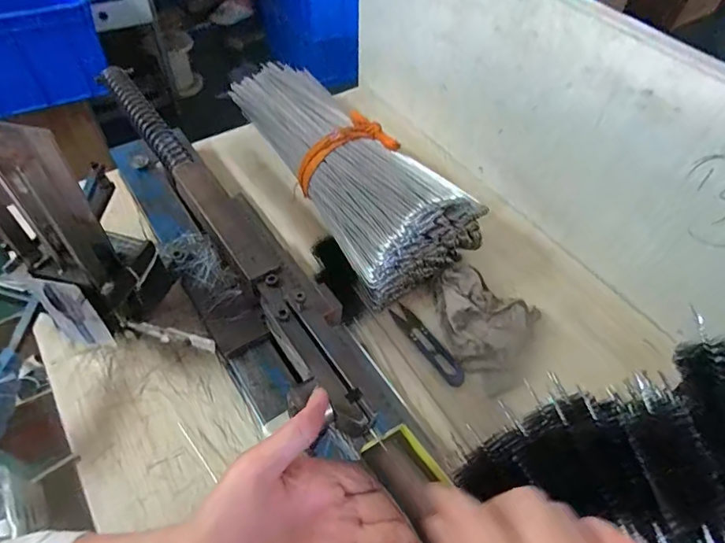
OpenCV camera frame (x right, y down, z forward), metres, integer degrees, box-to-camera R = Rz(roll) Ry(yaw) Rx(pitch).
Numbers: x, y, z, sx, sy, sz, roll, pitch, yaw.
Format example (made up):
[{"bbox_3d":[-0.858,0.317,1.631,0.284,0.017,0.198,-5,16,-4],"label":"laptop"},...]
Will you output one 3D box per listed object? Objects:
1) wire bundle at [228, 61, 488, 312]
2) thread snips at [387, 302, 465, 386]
[{"bbox_3d":[-0.026,-0.151,0.620,0.154,0.128,0.396,-25,58,-21],"label":"wire bundle"},{"bbox_3d":[0.073,0.080,0.520,0.025,0.005,0.113,-28,59,-23],"label":"thread snips"}]

